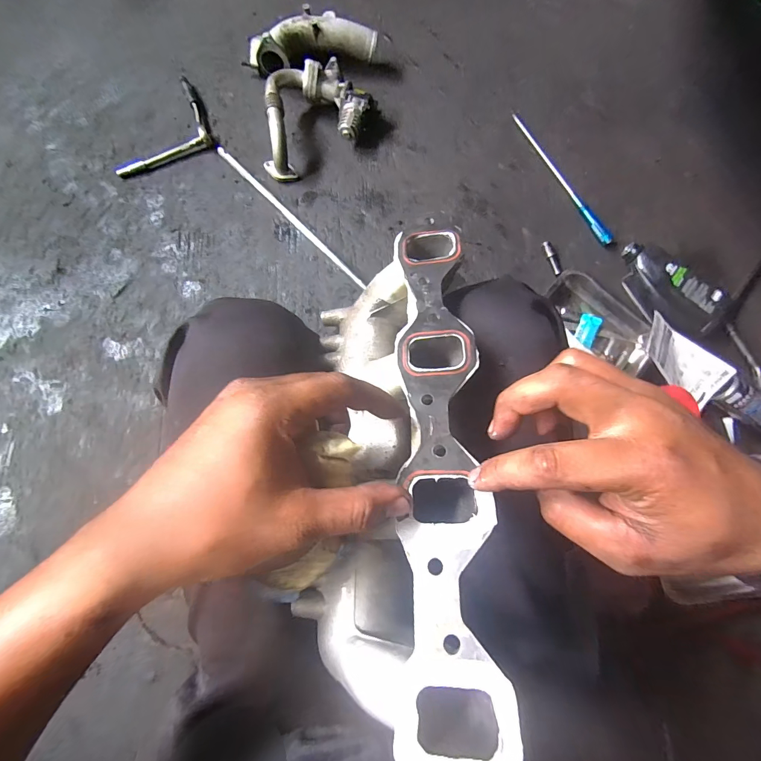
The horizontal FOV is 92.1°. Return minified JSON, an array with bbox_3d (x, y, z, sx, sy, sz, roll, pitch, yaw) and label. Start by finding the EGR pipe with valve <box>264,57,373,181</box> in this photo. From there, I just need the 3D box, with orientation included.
[{"bbox_3d":[-0.163,-0.602,0.828,0.280,0.094,0.181,-30,80,-7],"label":"EGR pipe with valve"}]

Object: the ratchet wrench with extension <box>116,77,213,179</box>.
[{"bbox_3d":[-0.524,-0.597,0.856,0.227,0.026,0.210,-21,79,-6],"label":"ratchet wrench with extension"}]

